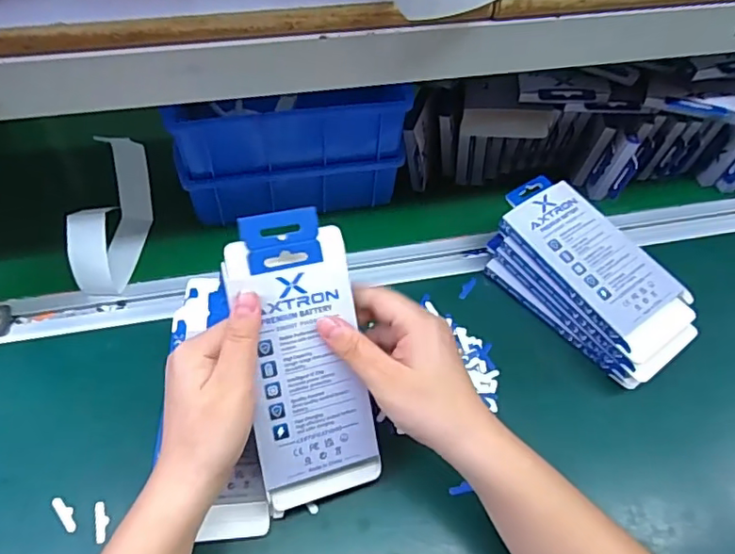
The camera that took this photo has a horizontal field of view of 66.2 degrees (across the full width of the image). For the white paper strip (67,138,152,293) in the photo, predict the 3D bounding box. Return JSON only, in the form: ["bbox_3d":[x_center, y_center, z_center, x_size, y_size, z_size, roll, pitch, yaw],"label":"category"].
[{"bbox_3d":[-0.222,-0.050,0.486,0.043,0.064,0.127,7,55,0],"label":"white paper strip"}]

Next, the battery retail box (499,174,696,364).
[{"bbox_3d":[0.187,-0.014,0.466,0.080,0.020,0.166,-31,65,-22],"label":"battery retail box"}]

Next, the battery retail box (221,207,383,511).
[{"bbox_3d":[-0.040,0.053,0.362,0.075,0.019,0.186,-10,96,-10],"label":"battery retail box"}]

